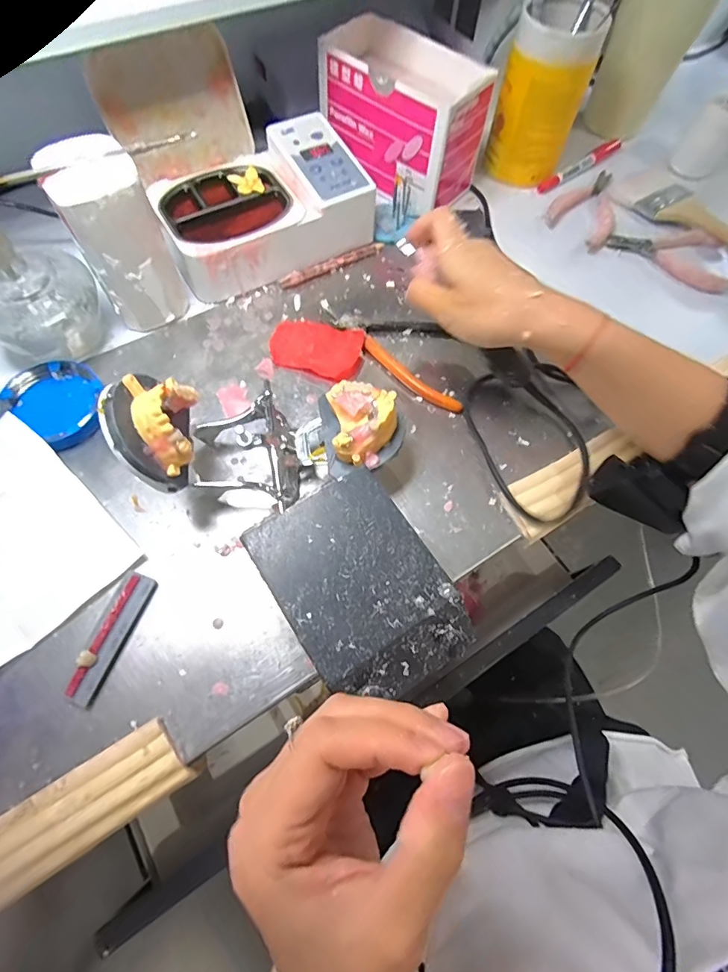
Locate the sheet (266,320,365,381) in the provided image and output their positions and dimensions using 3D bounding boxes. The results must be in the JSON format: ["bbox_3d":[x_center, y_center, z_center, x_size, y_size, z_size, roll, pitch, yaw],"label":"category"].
[{"bbox_3d":[-0.043,-0.123,0.403,0.083,0.010,0.056,16,67,4],"label":"sheet"}]

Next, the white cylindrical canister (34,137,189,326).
[{"bbox_3d":[-0.190,-0.191,0.359,0.060,0.127,0.056,1,67,-2],"label":"white cylindrical canister"}]

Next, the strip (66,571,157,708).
[{"bbox_3d":[-0.165,0.097,0.292,0.022,0.011,0.082,17,67,5],"label":"strip"}]

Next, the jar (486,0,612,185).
[{"bbox_3d":[0.184,-0.405,0.466,0.080,0.127,0.081,17,67,5],"label":"jar"}]

